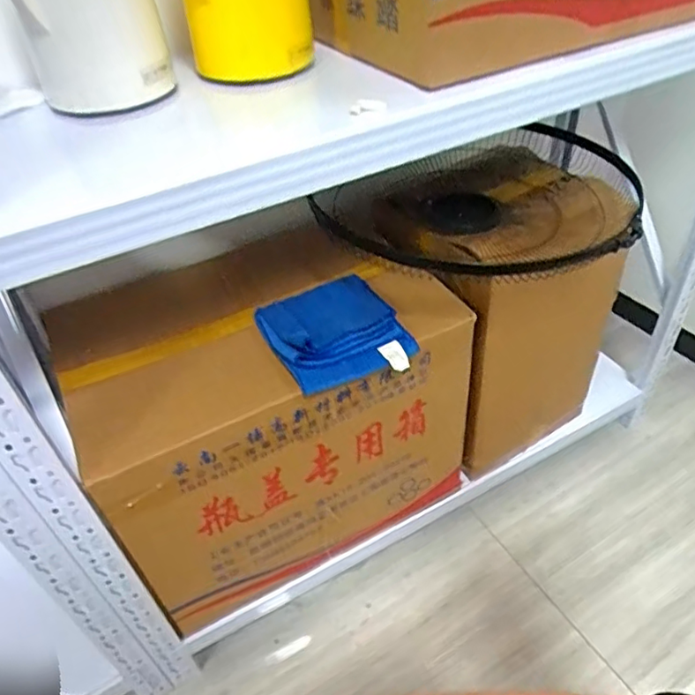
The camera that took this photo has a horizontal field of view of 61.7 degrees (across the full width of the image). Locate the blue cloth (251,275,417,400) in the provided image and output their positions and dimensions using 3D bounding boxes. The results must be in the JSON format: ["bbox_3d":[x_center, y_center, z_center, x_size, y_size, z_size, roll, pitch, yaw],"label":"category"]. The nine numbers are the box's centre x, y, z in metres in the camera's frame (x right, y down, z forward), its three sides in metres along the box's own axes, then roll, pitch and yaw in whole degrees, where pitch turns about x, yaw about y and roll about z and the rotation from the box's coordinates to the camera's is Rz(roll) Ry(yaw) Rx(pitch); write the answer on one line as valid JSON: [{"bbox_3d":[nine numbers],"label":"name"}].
[{"bbox_3d":[-0.023,-0.024,0.844,0.187,0.043,0.211,-23,43,-18],"label":"blue cloth"}]

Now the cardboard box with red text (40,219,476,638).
[{"bbox_3d":[-0.132,0.112,1.038,0.574,0.479,0.399,-24,44,-19],"label":"cardboard box with red text"}]

